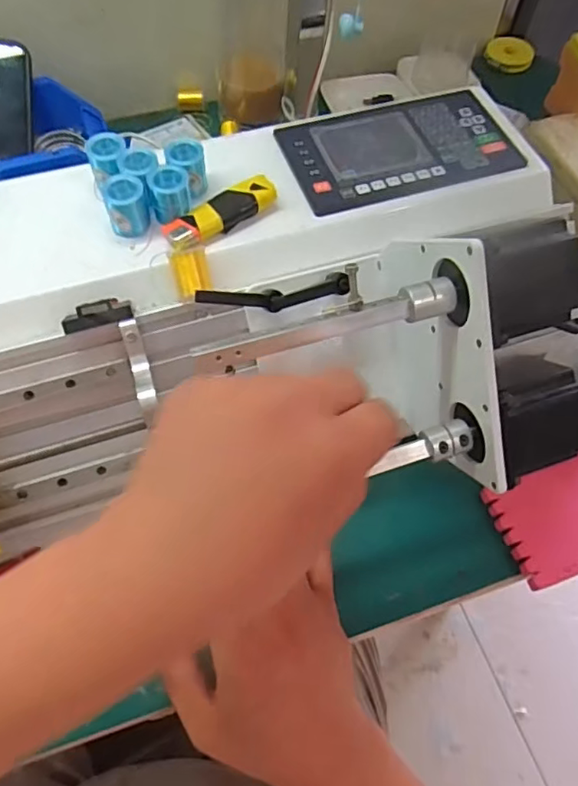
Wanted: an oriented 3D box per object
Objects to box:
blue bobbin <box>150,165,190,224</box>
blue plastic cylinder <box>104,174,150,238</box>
[{"bbox_3d":[-0.077,-0.130,0.371,0.025,0.029,0.021,-9,62,-6],"label":"blue bobbin"},{"bbox_3d":[-0.104,-0.120,0.367,0.024,0.032,0.023,-13,62,-9],"label":"blue plastic cylinder"}]

